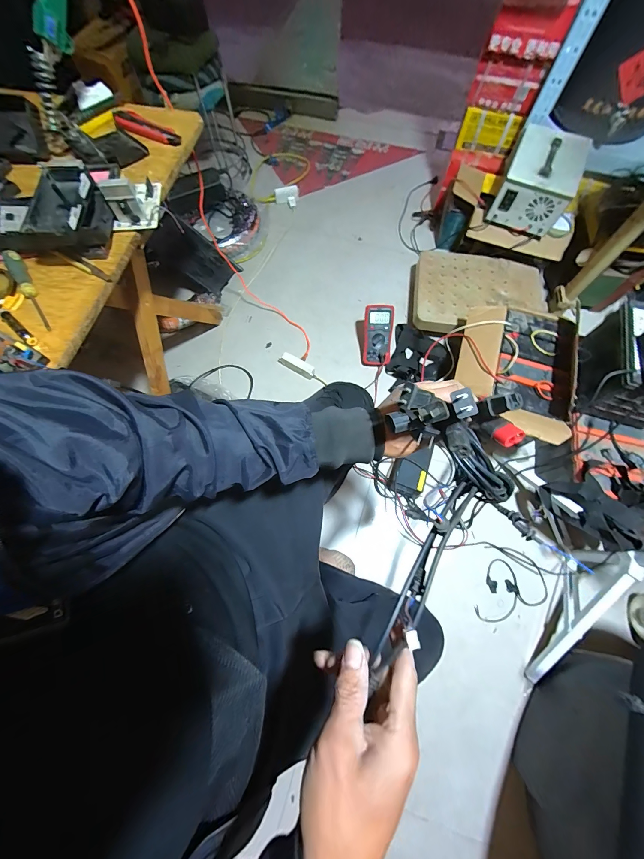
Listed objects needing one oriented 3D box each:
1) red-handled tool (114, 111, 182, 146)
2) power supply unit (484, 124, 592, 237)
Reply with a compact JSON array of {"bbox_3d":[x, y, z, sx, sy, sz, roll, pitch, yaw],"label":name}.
[{"bbox_3d":[-0.332,-0.576,0.590,0.148,0.021,0.032,19,72,7],"label":"red-handled tool"},{"bbox_3d":[0.661,-0.770,0.954,0.198,0.143,0.246,21,72,8],"label":"power supply unit"}]

